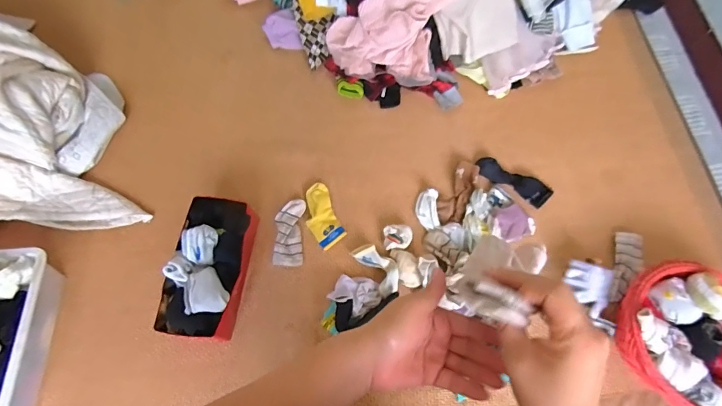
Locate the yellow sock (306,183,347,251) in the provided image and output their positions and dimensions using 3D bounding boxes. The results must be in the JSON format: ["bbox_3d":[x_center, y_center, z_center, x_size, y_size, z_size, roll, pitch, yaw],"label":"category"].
[{"bbox_3d":[-0.092,0.030,0.926,0.073,0.016,0.156,-22,71,-8],"label":"yellow sock"}]

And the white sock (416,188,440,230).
[{"bbox_3d":[0.155,0.014,0.918,0.047,0.026,0.092,0,70,0],"label":"white sock"}]

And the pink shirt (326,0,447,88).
[{"bbox_3d":[0.066,-0.434,0.985,0.299,0.168,0.198,7,70,3],"label":"pink shirt"}]

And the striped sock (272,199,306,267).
[{"bbox_3d":[-0.164,0.067,0.908,0.065,0.008,0.154,0,70,1],"label":"striped sock"}]

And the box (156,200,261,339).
[{"bbox_3d":[-0.312,0.132,0.826,0.146,0.117,0.278,10,70,4],"label":"box"}]

